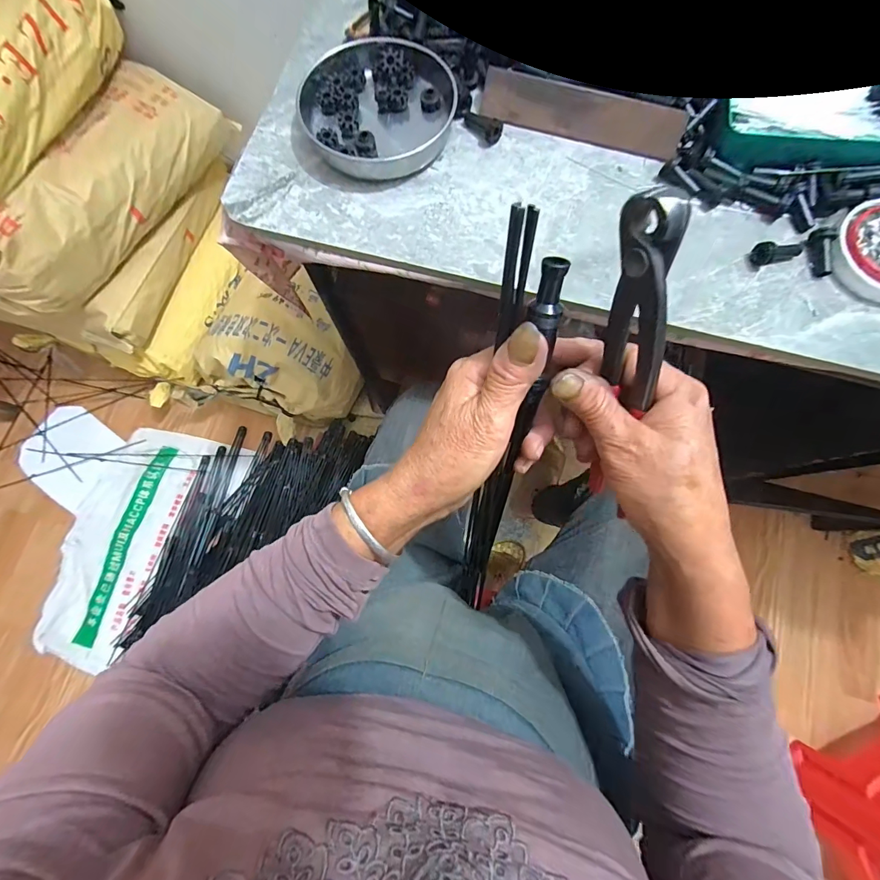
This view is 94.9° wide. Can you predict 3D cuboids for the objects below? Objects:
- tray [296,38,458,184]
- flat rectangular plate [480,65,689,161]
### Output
[{"bbox_3d":[-0.059,-0.302,0.372,0.140,0.021,0.134,0,77,1],"label":"tray"},{"bbox_3d":[0.127,-0.295,0.367,0.180,0.037,0.013,15,39,2],"label":"flat rectangular plate"}]

